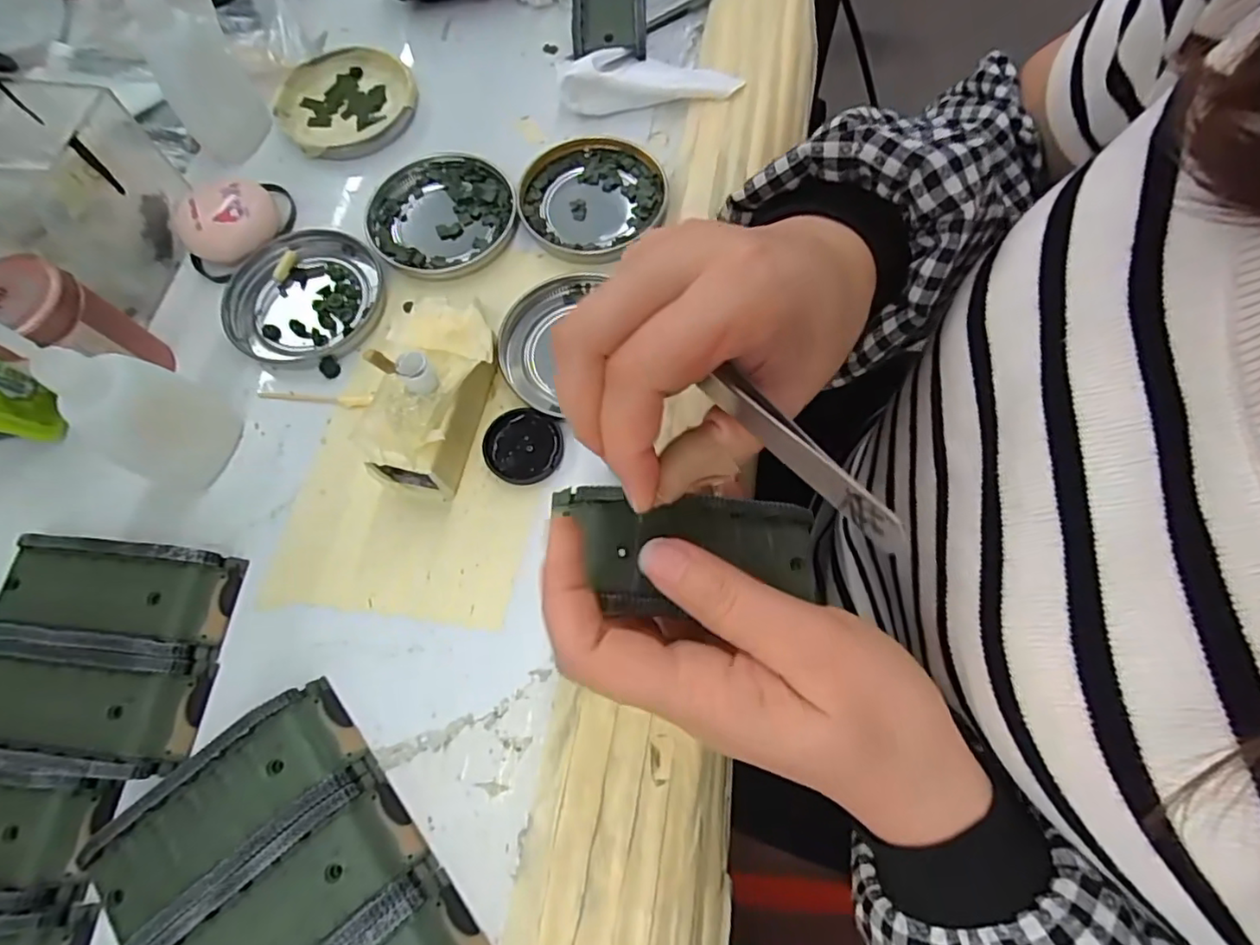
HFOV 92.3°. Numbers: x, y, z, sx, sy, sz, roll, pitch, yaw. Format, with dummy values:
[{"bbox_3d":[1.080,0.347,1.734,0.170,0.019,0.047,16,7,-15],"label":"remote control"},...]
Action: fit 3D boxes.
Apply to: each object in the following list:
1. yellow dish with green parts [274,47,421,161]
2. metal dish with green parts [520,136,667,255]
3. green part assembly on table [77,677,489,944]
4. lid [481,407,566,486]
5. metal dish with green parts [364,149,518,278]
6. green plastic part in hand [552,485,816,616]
[{"bbox_3d":[-0.168,-0.219,0.358,0.076,0.011,0.077,-1,70,2],"label":"yellow dish with green parts"},{"bbox_3d":[-0.020,-0.149,0.327,0.077,0.008,0.074,-1,70,2],"label":"metal dish with green parts"},{"bbox_3d":[-0.121,0.156,0.212,0.094,0.019,0.127,-39,73,-12],"label":"green part assembly on table"},{"bbox_3d":[-0.049,-0.012,0.277,0.036,0.008,0.034,-1,70,2],"label":"lid"},{"bbox_3d":[-0.102,-0.140,0.328,0.078,0.009,0.078,-1,70,2],"label":"metal dish with green parts"},{"bbox_3d":[0.022,0.027,0.215,0.092,0.015,0.045,3,69,-11],"label":"green plastic part in hand"}]

